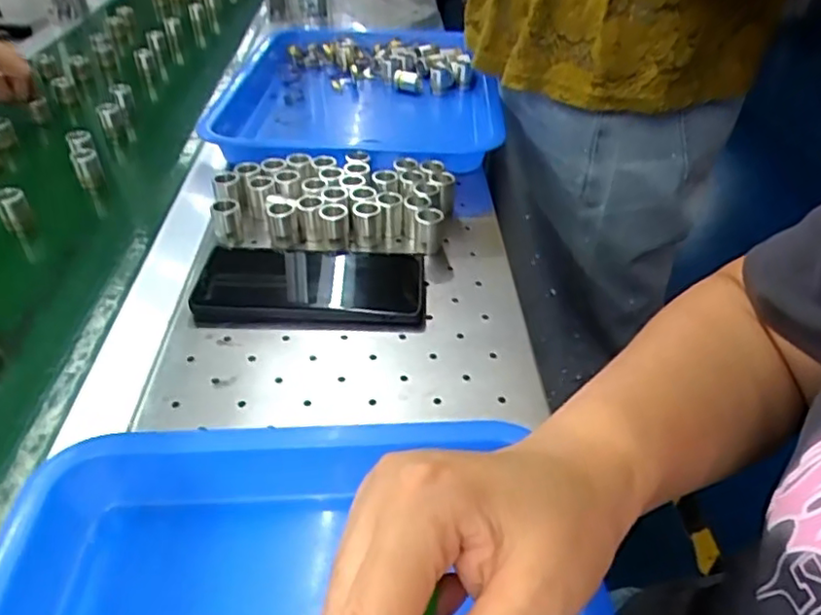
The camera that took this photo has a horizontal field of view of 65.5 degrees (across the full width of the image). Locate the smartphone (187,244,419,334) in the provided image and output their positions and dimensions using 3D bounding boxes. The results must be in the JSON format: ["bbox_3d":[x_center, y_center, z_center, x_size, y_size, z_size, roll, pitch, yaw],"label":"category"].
[{"bbox_3d":[-0.073,-0.019,0.481,0.163,0.015,0.086,0,39,1],"label":"smartphone"}]

